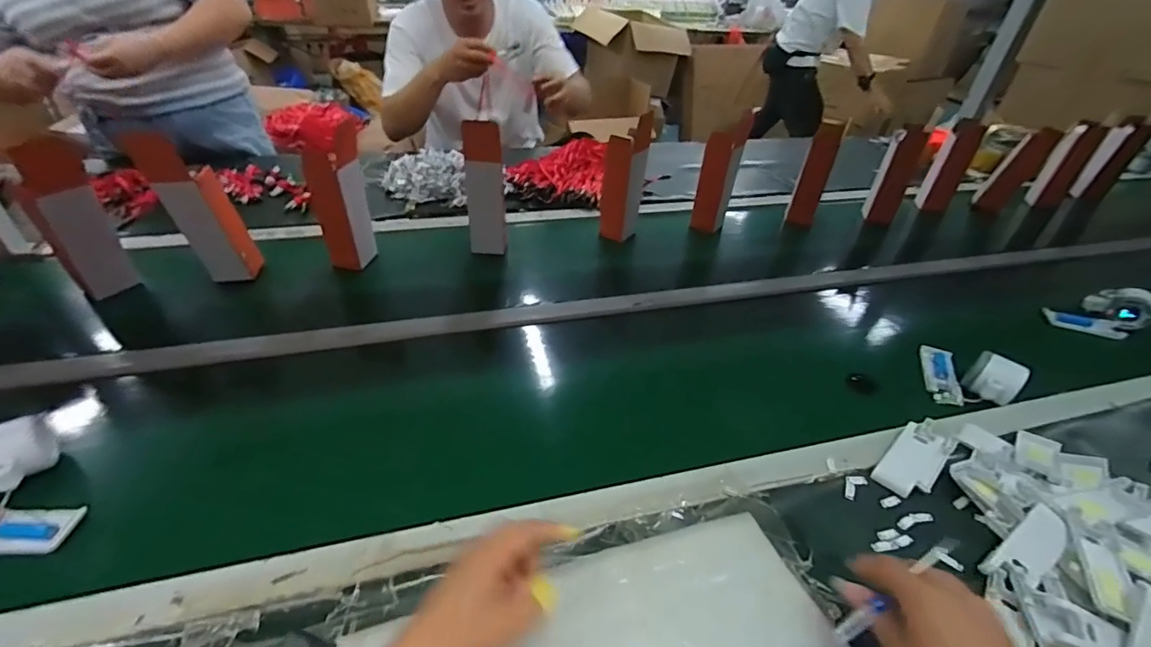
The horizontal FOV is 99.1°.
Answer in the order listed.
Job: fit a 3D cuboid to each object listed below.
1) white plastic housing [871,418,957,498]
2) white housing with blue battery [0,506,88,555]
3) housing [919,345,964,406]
[{"bbox_3d":[0.399,0.156,0.573,0.130,0.018,0.052,-27,48,-33],"label":"white plastic housing"},{"bbox_3d":[-0.518,0.191,0.452,0.096,0.014,0.043,1,39,-4],"label":"white housing with blue battery"},{"bbox_3d":[0.520,0.067,0.699,0.036,0.017,0.122,16,40,15],"label":"housing"}]

